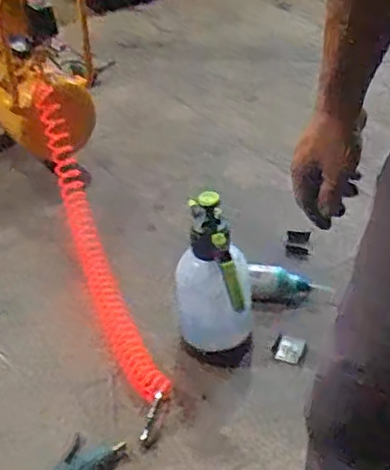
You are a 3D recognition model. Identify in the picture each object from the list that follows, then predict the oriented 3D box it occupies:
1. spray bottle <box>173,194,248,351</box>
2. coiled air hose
[{"bbox_3d":[0.032,0.089,1.204,0.131,0.336,0.159,1,38,4],"label":"spray bottle"},{"bbox_3d":[-0.231,-0.010,1.466,0.078,0.155,0.912,-14,52,-15],"label":"coiled air hose"}]

